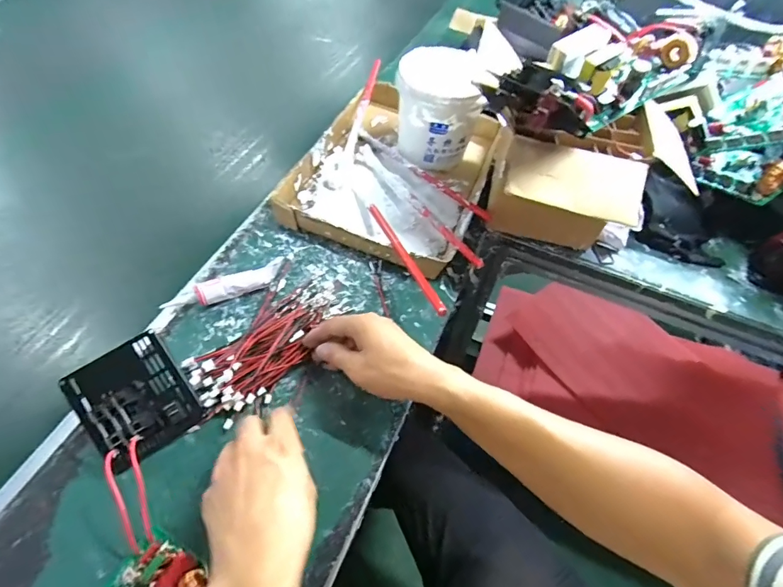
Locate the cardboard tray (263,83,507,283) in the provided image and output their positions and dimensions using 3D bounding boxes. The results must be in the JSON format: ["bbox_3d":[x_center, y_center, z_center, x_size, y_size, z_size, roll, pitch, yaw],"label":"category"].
[{"bbox_3d":[0.015,-0.184,0.589,0.240,0.037,0.333,21,57,10],"label":"cardboard tray"}]

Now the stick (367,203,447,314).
[{"bbox_3d":[0.012,-0.046,0.459,0.010,0.008,0.203,-16,45,-15],"label":"stick"}]

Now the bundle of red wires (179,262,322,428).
[{"bbox_3d":[-0.134,0.045,0.429,0.090,0.024,0.164,31,59,16],"label":"bundle of red wires"}]

